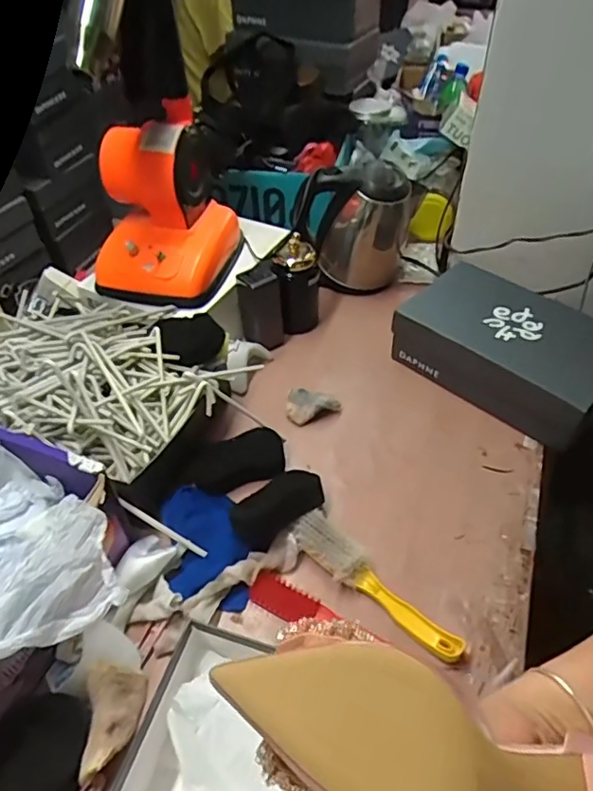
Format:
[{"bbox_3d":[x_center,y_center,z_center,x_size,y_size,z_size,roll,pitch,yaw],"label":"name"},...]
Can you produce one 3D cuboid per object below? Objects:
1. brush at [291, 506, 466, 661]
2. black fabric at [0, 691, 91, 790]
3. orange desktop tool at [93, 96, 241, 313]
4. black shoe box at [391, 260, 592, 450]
[{"bbox_3d":[0.088,0.208,0.626,0.218,0.030,0.046,31,55,28],"label":"brush"},{"bbox_3d":[-0.241,0.329,0.524,0.086,0.034,0.097,-8,47,-6],"label":"black fabric"},{"bbox_3d":[-0.197,-0.285,0.810,0.171,0.191,0.192,8,47,9],"label":"orange desktop tool"},{"bbox_3d":[0.313,-0.067,0.838,0.292,0.114,0.182,34,56,29],"label":"black shoe box"}]

